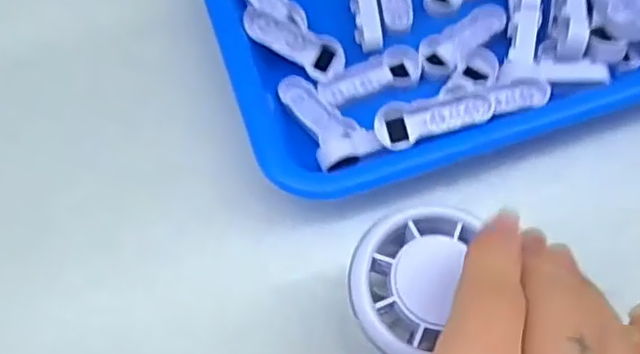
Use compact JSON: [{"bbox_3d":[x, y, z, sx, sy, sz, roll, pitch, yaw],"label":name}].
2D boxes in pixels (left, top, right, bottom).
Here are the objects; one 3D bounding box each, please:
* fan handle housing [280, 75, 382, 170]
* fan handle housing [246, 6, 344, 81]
[{"bbox_3d":[0.001,-0.025,0.305,0.025,0.015,0.057,-31,53,-14],"label":"fan handle housing"},{"bbox_3d":[-0.012,-0.064,0.318,0.051,0.011,0.017,27,67,-5],"label":"fan handle housing"}]

